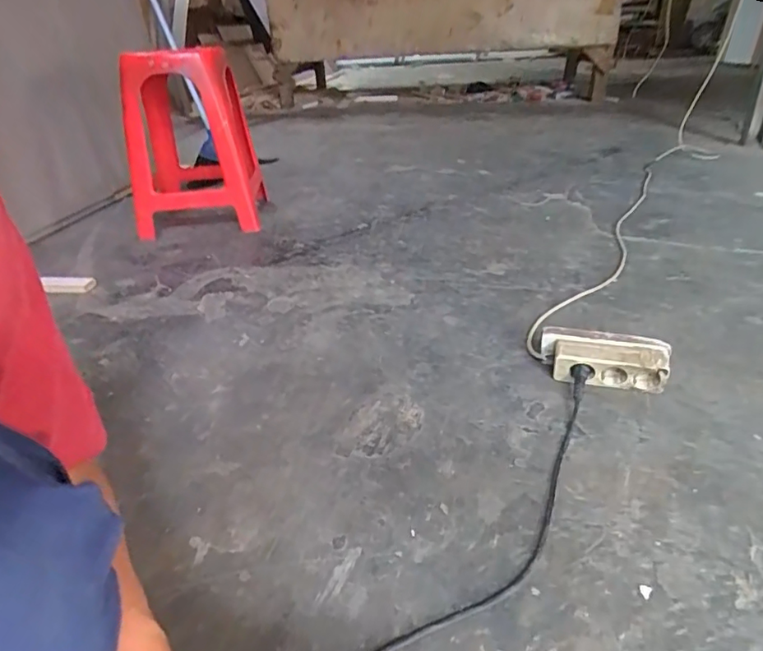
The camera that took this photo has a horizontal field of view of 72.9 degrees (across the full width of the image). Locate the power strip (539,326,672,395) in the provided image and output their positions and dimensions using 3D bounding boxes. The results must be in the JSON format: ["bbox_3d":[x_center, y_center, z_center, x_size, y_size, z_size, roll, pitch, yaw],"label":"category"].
[{"bbox_3d":[0.340,0.053,0.800,0.184,0.071,0.066,10,34,22],"label":"power strip"}]

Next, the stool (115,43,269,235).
[{"bbox_3d":[-0.548,-0.535,1.508,0.323,0.462,0.395,-8,31,-7],"label":"stool"}]

